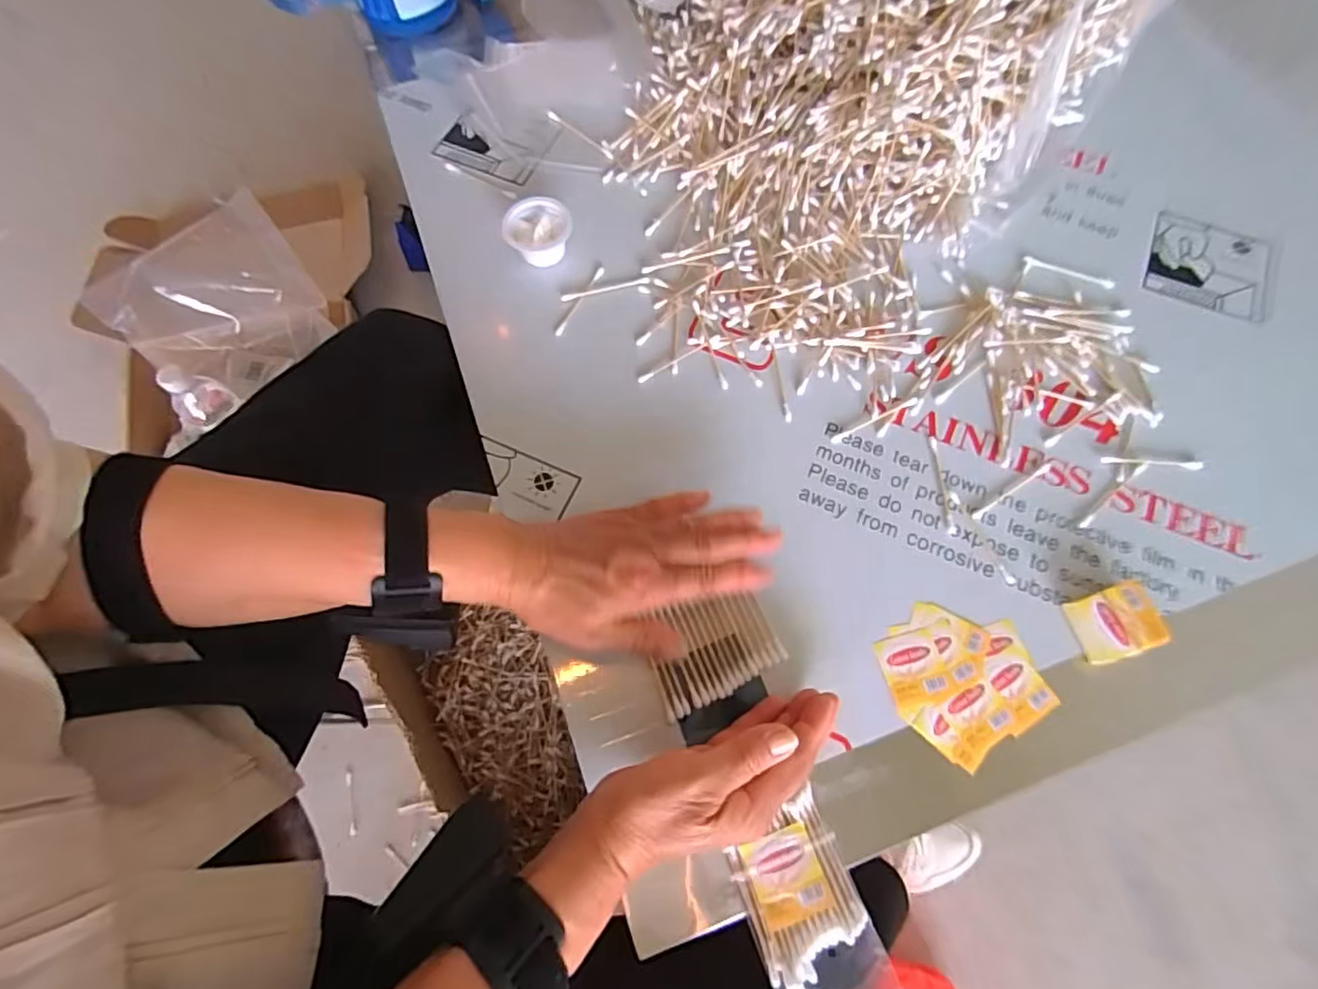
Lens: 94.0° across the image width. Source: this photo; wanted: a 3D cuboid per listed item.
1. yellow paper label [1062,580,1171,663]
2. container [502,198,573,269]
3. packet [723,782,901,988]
[{"bbox_3d":[0.293,0.083,0.394,0.046,0.021,0.041,-19,71,-7],"label":"yellow paper label"},{"bbox_3d":[-0.097,-0.214,0.501,0.052,0.028,0.049,0,70,0],"label":"container"},{"bbox_3d":[0.084,0.237,0.338,0.061,0.012,0.113,-21,71,-8],"label":"packet"}]

